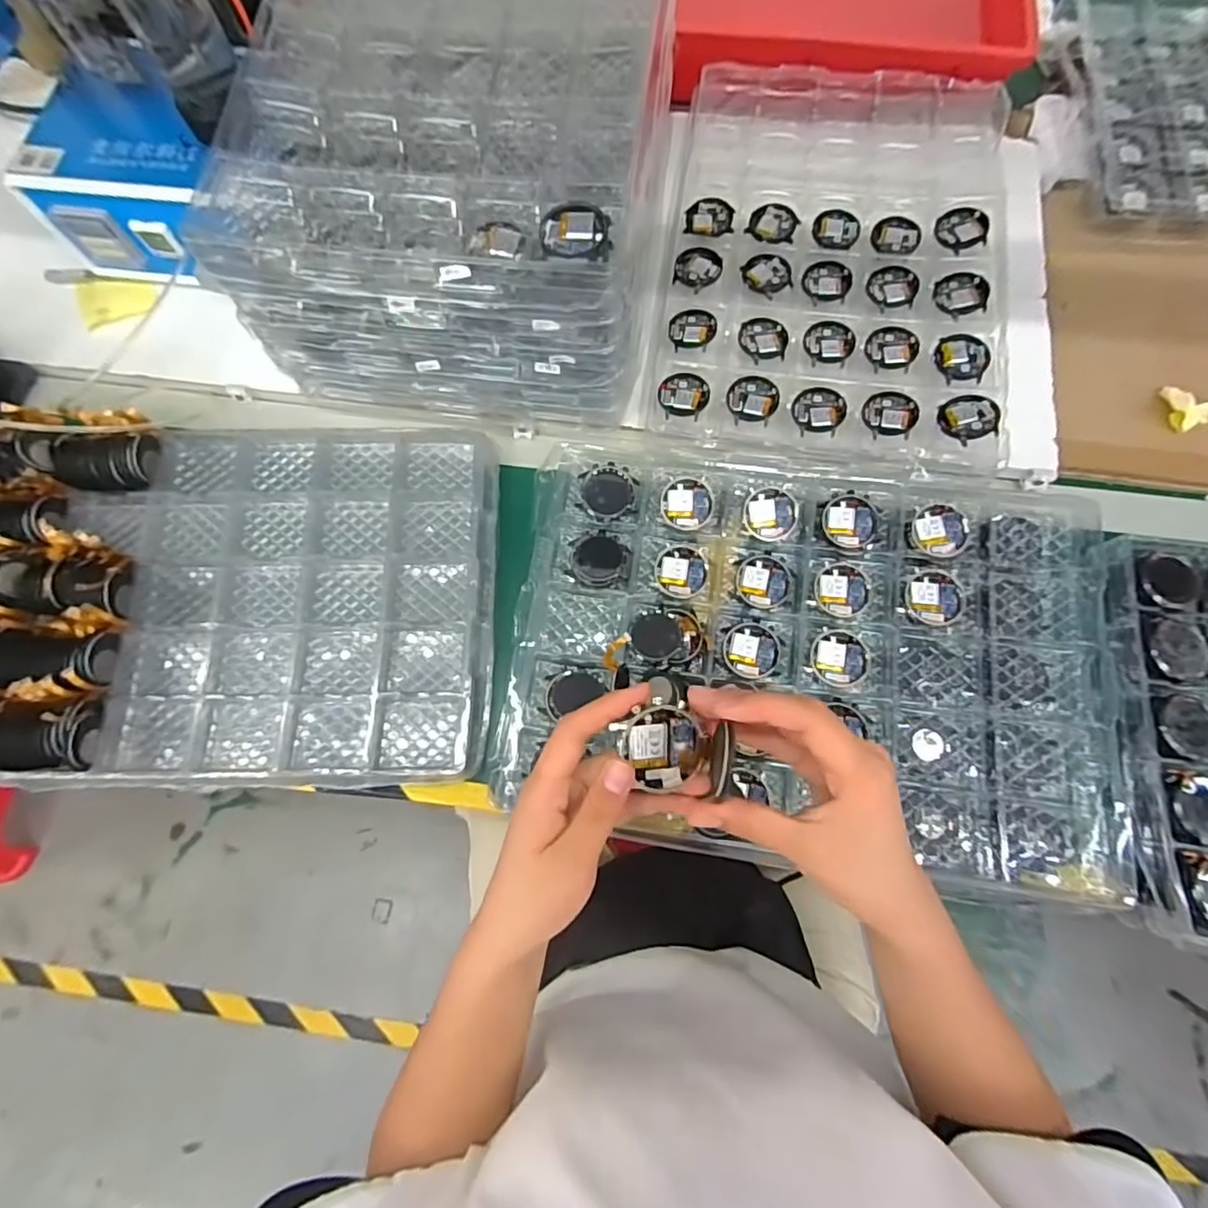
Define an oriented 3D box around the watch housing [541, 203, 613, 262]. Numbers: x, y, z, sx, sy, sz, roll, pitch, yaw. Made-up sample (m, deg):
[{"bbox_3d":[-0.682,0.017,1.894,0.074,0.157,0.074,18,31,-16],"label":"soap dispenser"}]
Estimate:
[{"bbox_3d":[-0.019,-0.246,0.385,0.046,0.007,0.044,2,73,2],"label":"watch housing"}]

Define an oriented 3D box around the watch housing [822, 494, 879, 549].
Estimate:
[{"bbox_3d":[0.203,-0.068,0.481,0.044,0.012,0.043,0,73,2],"label":"watch housing"}]

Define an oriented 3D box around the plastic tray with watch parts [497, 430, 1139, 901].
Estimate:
[{"bbox_3d":[0.158,0.033,0.450,0.459,0.026,0.311,4,73,3],"label":"plastic tray with watch parts"}]

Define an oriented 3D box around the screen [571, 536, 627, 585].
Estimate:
[{"bbox_3d":[-0.004,-0.036,0.478,0.041,0.015,0.038,20,75,7],"label":"screen"}]

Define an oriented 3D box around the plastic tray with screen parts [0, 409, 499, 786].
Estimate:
[{"bbox_3d":[-0.311,-0.012,0.478,0.433,0.056,0.306,-1,73,1],"label":"plastic tray with screen parts"}]

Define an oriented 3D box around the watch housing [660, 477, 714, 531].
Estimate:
[{"bbox_3d":[0.070,-0.085,0.487,0.042,0.015,0.043,0,73,2],"label":"watch housing"}]

